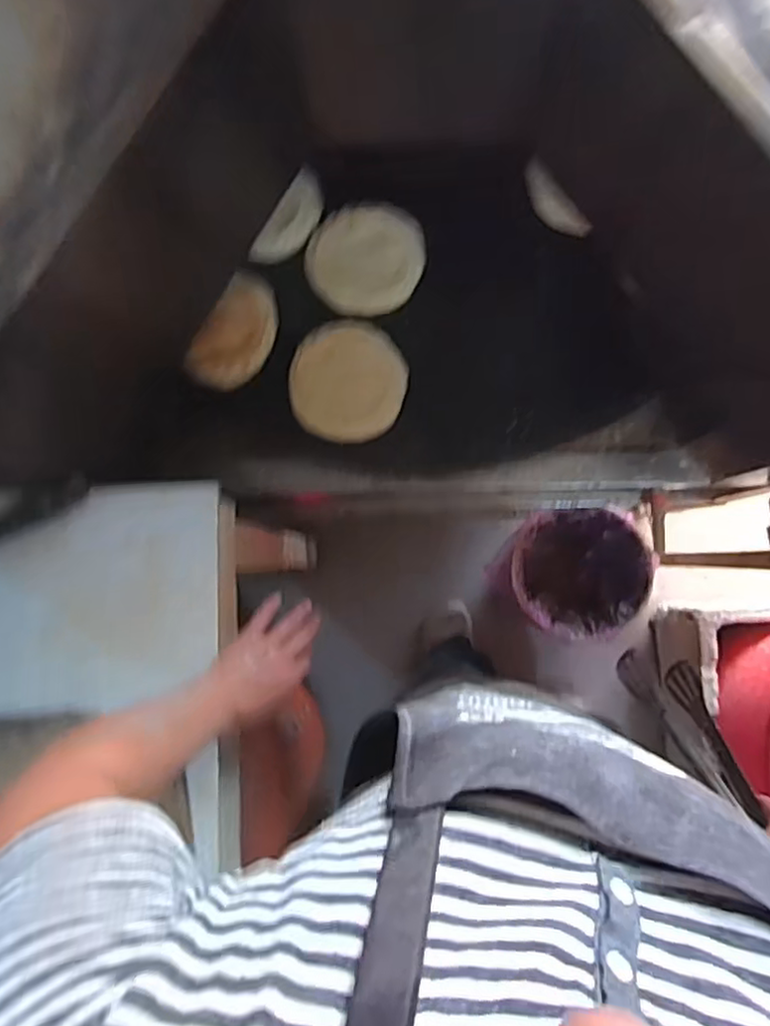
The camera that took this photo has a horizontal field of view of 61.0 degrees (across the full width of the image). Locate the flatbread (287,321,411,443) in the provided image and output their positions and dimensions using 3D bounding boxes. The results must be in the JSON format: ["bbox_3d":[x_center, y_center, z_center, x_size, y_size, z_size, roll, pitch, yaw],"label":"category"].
[{"bbox_3d":[-0.042,-0.153,0.750,0.129,0.025,0.140,0,85,3],"label":"flatbread"}]

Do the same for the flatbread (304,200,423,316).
[{"bbox_3d":[-0.025,-0.296,0.765,0.133,0.027,0.128,0,85,3],"label":"flatbread"}]

